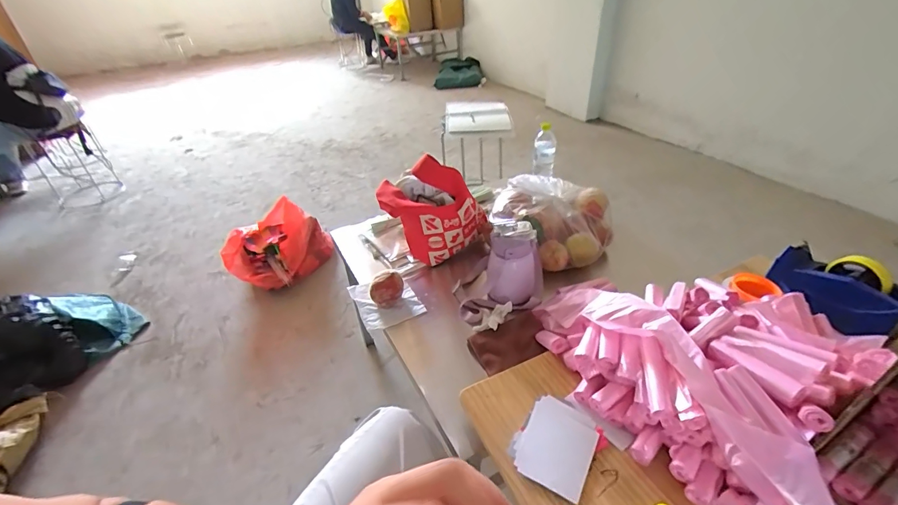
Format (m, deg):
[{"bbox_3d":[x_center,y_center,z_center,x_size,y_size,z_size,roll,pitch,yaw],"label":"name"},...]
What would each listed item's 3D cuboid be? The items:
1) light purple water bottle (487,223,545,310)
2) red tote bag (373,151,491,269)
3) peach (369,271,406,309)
[{"bbox_3d":[0.145,0.035,0.888,0.114,0.182,0.087,6,37,14],"label":"light purple water bottle"},{"bbox_3d":[-0.038,-0.094,1.036,0.261,0.238,0.127,-2,36,4],"label":"red tote bag"},{"bbox_3d":[-0.139,0.087,0.933,0.070,0.077,0.067,0,36,6],"label":"peach"}]

